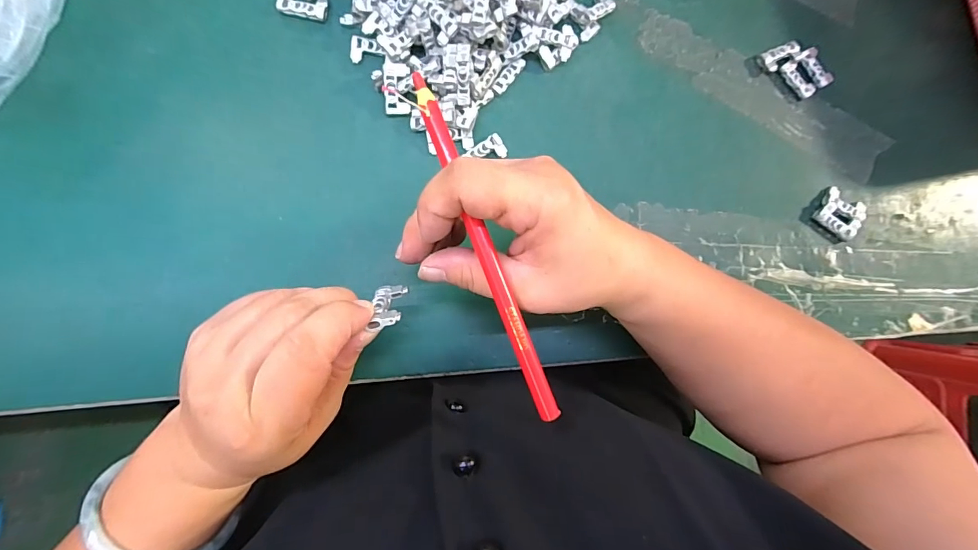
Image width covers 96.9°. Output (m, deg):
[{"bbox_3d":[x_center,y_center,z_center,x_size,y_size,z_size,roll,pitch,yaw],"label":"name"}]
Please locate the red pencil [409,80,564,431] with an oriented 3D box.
[{"bbox_3d":[-0.001,-0.010,0.195,0.009,0.004,0.162,-22,94,-8],"label":"red pencil"}]

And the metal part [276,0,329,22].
[{"bbox_3d":[-0.122,-0.177,0.284,0.031,0.005,0.016,10,84,-5],"label":"metal part"}]

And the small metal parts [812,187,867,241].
[{"bbox_3d":[0.253,-0.044,0.313,0.032,0.008,0.031,33,82,-2],"label":"small metal parts"}]

